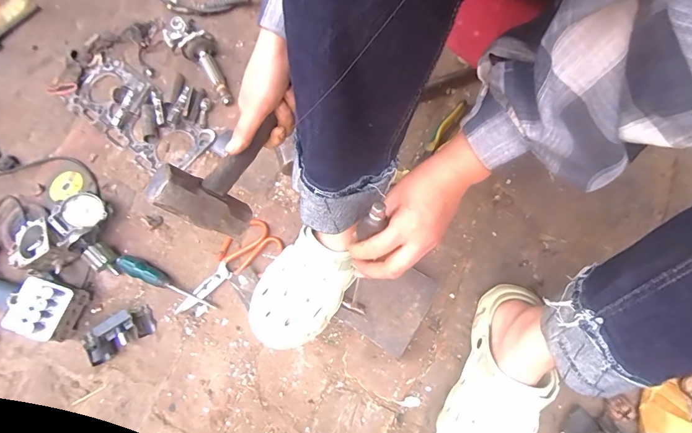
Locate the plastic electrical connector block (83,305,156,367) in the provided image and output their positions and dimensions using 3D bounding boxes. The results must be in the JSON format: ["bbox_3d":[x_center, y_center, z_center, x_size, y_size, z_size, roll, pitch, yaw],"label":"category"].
[{"bbox_3d":[-0.359,0.185,0.587,0.094,0.035,0.049,-34,70,-5],"label":"plastic electrical connector block"}]

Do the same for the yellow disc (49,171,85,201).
[{"bbox_3d":[-0.518,-0.056,0.683,0.047,0.008,0.060,20,74,-10],"label":"yellow disc"}]

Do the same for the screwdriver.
[{"bbox_3d":[-0.293,0.105,0.599,0.180,0.027,0.027,20,74,13],"label":"screwdriver"}]

